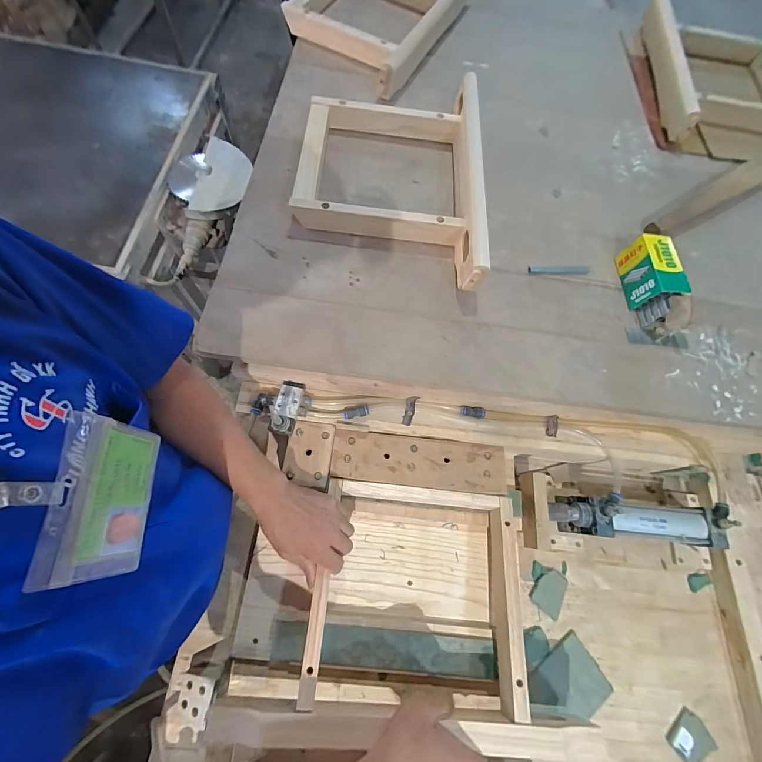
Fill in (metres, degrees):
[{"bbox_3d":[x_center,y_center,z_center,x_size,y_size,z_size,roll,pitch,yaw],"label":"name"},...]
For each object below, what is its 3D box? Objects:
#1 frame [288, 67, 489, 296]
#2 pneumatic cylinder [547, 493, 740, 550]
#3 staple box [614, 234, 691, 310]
[{"bbox_3d":[0.020,-0.364,0.611,0.328,0.082,0.430,2,69,-4],"label":"frame"},{"bbox_3d":[0.416,0.232,0.576,0.278,0.095,0.067,6,68,-3],"label":"pneumatic cylinder"},{"bbox_3d":[0.465,-0.187,0.592,0.064,0.065,0.114,2,69,-4],"label":"staple box"}]

